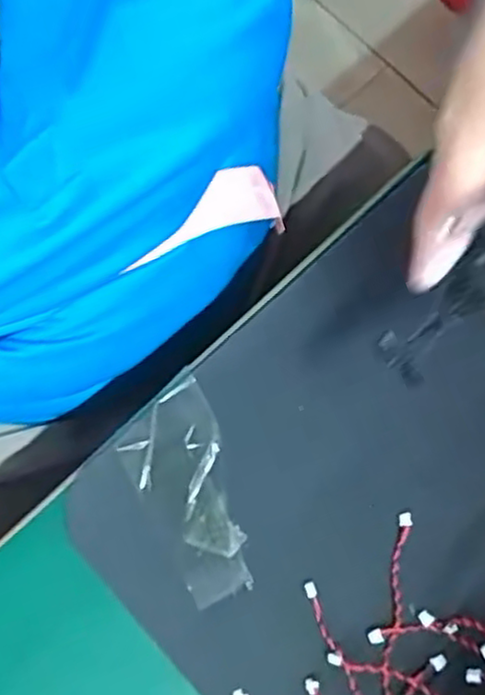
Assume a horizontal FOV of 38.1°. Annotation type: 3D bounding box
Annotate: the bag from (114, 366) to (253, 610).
[{"bbox_3d":[-0.021,0.060,0.302,0.043,0.004,0.090,-27,77,-7],"label":"bag"}]

